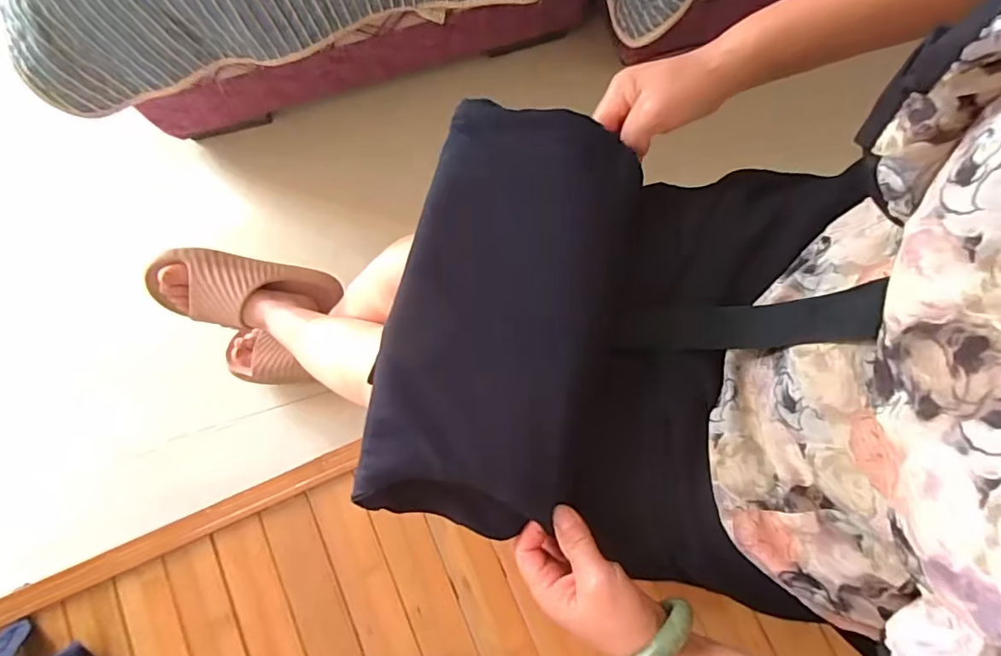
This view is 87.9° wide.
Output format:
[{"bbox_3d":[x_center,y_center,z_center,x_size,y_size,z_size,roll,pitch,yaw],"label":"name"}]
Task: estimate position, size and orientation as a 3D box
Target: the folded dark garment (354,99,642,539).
[{"bbox_3d":[0.004,-0.008,0.387,0.153,0.051,0.303,14,80,3],"label":"folded dark garment"}]

